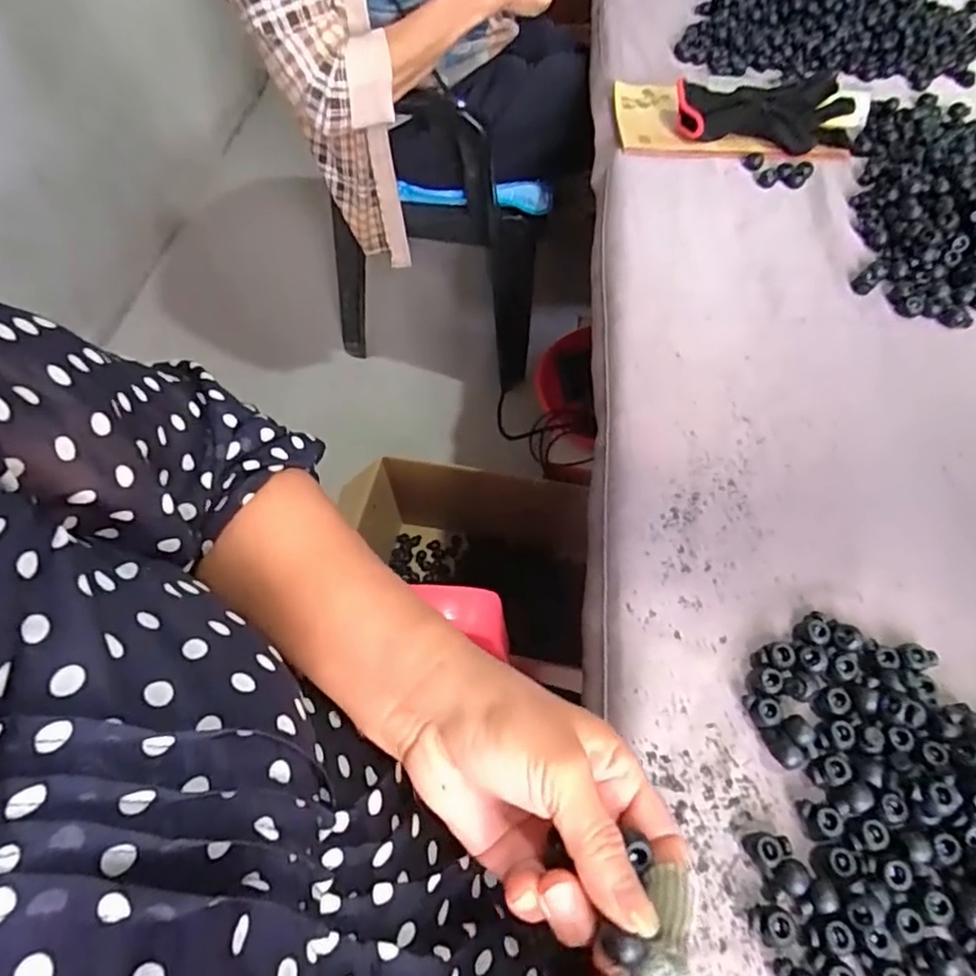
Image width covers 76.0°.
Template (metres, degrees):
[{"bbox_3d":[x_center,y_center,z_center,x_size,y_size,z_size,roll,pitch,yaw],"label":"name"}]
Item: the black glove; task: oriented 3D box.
[{"bbox_3d":[0.268,-0.354,0.597,0.166,0.026,0.098,2,60,4],"label":"black glove"}]

